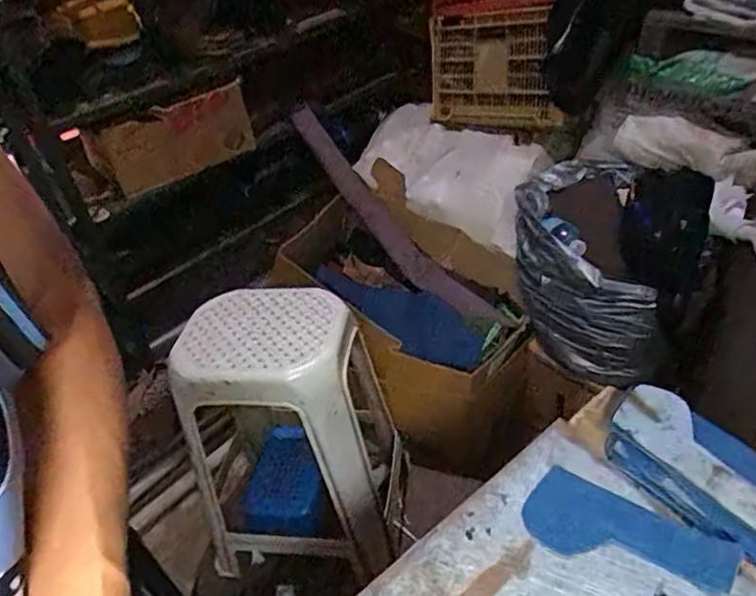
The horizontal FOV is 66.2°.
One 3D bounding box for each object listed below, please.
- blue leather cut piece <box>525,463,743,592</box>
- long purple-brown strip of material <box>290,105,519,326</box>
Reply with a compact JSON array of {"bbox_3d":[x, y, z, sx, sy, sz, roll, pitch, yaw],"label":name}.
[{"bbox_3d":[0.178,0.174,0.420,0.136,0.006,0.061,21,52,29],"label":"blue leather cut piece"},{"bbox_3d":[0.047,-0.210,1.661,0.842,0.142,0.067,47,55,5],"label":"long purple-brown strip of material"}]

